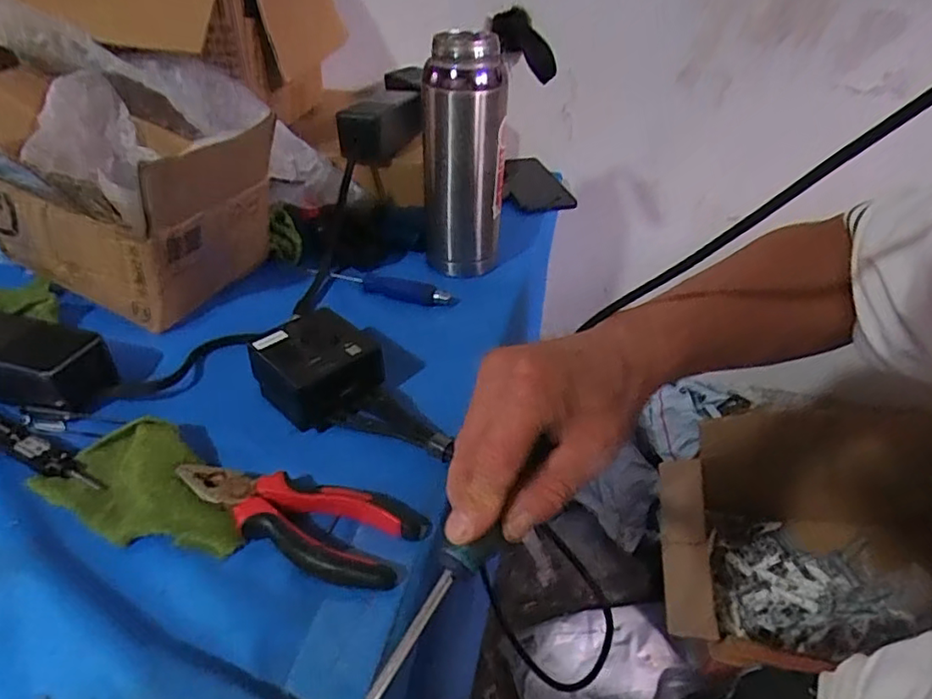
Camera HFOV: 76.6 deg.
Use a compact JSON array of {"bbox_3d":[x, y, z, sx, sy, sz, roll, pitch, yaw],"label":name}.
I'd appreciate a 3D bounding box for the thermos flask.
[{"bbox_3d":[-0.003,-0.182,0.580,0.078,0.219,0.064,-4,37,-7],"label":"thermos flask"}]

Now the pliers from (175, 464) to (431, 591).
[{"bbox_3d":[-0.105,0.104,0.360,0.153,0.021,0.062,7,37,7],"label":"pliers"}]

